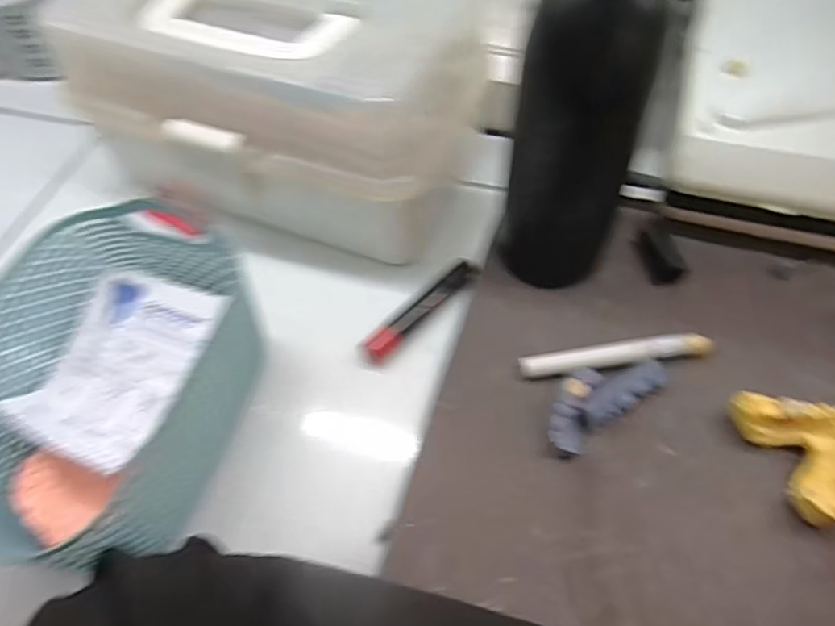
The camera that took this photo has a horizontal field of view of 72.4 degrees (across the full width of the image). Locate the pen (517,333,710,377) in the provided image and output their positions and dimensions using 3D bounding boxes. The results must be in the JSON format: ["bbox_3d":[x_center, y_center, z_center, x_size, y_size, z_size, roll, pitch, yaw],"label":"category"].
[{"bbox_3d":[0.113,0.024,0.325,0.107,0.010,0.015,-7,56,-1],"label":"pen"}]

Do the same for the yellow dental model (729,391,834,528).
[{"bbox_3d":[0.195,0.067,0.285,0.046,0.029,0.068,-20,57,-10],"label":"yellow dental model"}]

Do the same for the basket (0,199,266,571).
[{"bbox_3d":[-0.158,0.034,0.295,0.117,0.075,0.174,11,58,9],"label":"basket"}]

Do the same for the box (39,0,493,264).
[{"bbox_3d":[-0.087,-0.147,0.372,0.250,0.117,0.148,13,58,12],"label":"box"}]

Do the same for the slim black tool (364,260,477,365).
[{"bbox_3d":[0.004,-0.004,0.351,0.016,0.011,0.088,36,65,24],"label":"slim black tool"}]

